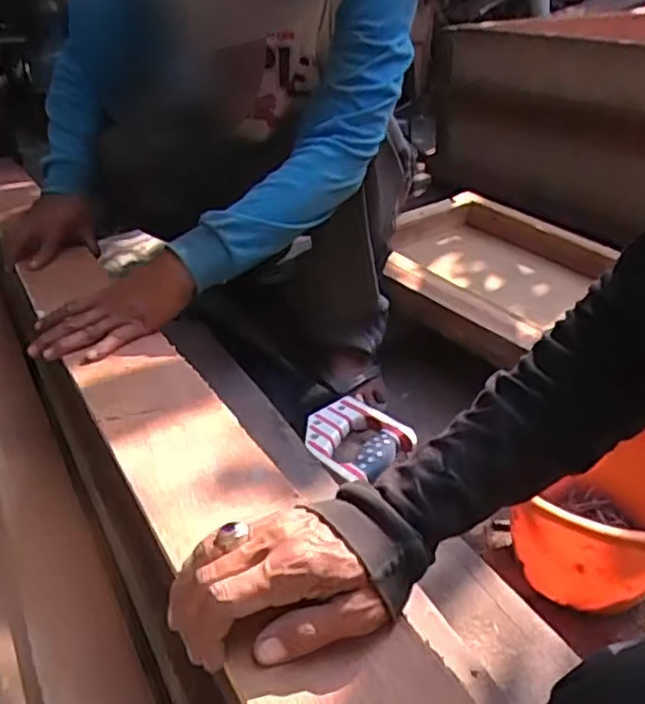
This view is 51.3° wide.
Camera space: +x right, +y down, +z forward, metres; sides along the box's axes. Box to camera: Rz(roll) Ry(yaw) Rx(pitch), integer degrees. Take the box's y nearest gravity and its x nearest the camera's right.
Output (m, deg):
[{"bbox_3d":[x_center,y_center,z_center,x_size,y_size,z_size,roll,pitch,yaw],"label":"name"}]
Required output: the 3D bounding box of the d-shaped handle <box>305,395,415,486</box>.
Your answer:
[{"bbox_3d":[0.035,0.105,0.811,0.113,0.030,0.126,-23,37,-36],"label":"d-shaped handle"}]

